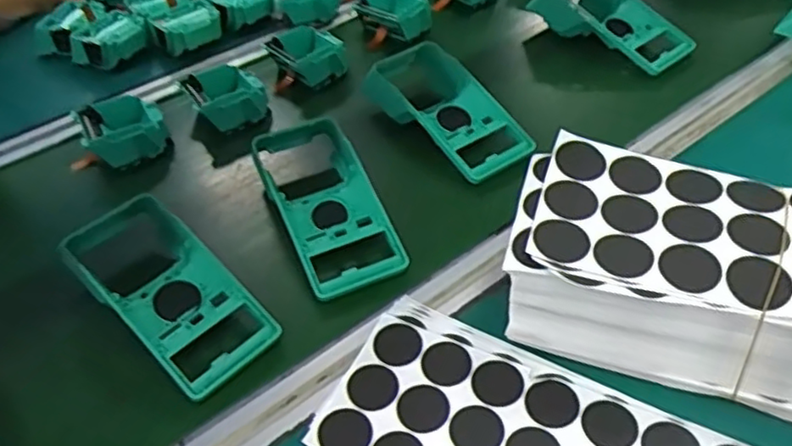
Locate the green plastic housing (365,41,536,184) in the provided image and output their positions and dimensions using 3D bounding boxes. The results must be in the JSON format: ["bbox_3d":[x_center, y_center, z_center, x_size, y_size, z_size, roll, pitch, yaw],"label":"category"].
[{"bbox_3d":[0.048,-0.116,0.653,0.091,0.042,0.186,-29,50,-22],"label":"green plastic housing"}]

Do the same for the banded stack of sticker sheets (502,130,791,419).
[{"bbox_3d":[0.234,0.043,0.428,0.313,0.096,0.128,12,47,16],"label":"banded stack of sticker sheets"}]

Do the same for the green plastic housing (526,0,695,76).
[{"bbox_3d":[0.251,-0.242,0.767,0.185,0.039,0.100,33,56,31],"label":"green plastic housing"}]

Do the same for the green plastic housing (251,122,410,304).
[{"bbox_3d":[-0.064,-0.024,0.570,0.084,0.046,0.189,-20,47,-15],"label":"green plastic housing"}]

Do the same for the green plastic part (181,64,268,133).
[{"bbox_3d":[-0.181,-0.136,0.711,0.073,0.038,0.083,-26,49,-20],"label":"green plastic part"}]

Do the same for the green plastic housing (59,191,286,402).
[{"bbox_3d":[-0.173,0.043,0.495,0.174,0.048,0.087,30,54,30],"label":"green plastic housing"}]

